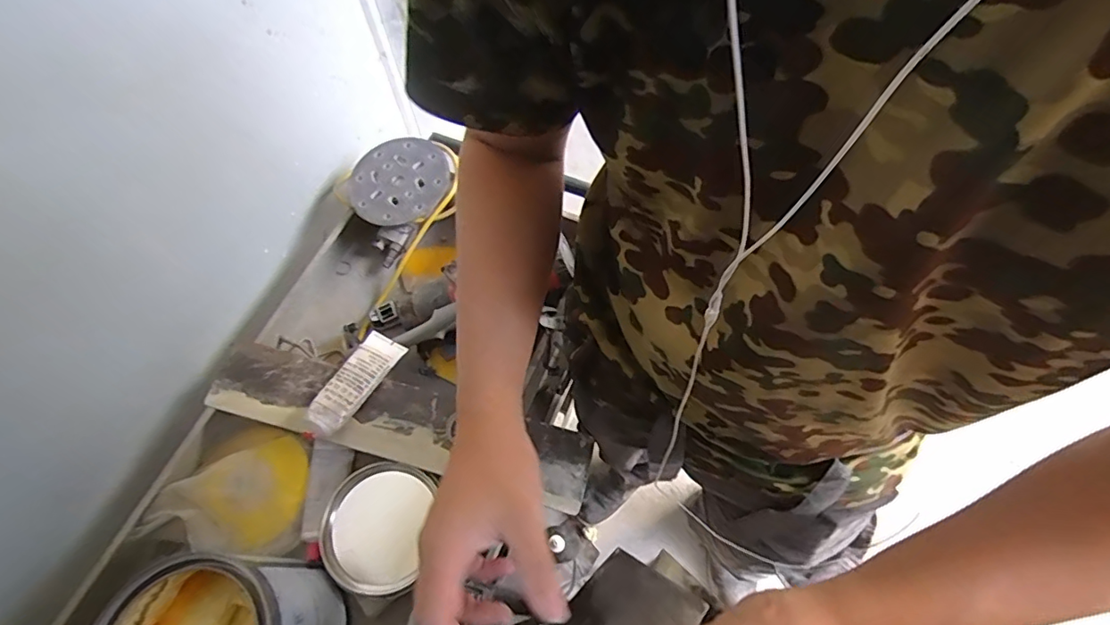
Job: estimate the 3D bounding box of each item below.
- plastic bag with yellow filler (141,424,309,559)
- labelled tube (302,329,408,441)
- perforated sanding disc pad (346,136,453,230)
[{"bbox_3d":[-0.387,0.217,0.647,0.159,0.054,0.152,-1,65,0],"label":"plastic bag with yellow filler"},{"bbox_3d":[-0.243,0.087,0.644,0.048,0.015,0.145,36,61,-5],"label":"labelled tube"},{"bbox_3d":[-0.223,-0.185,0.763,0.143,0.016,0.136,-9,71,2],"label":"perforated sanding disc pad"}]

